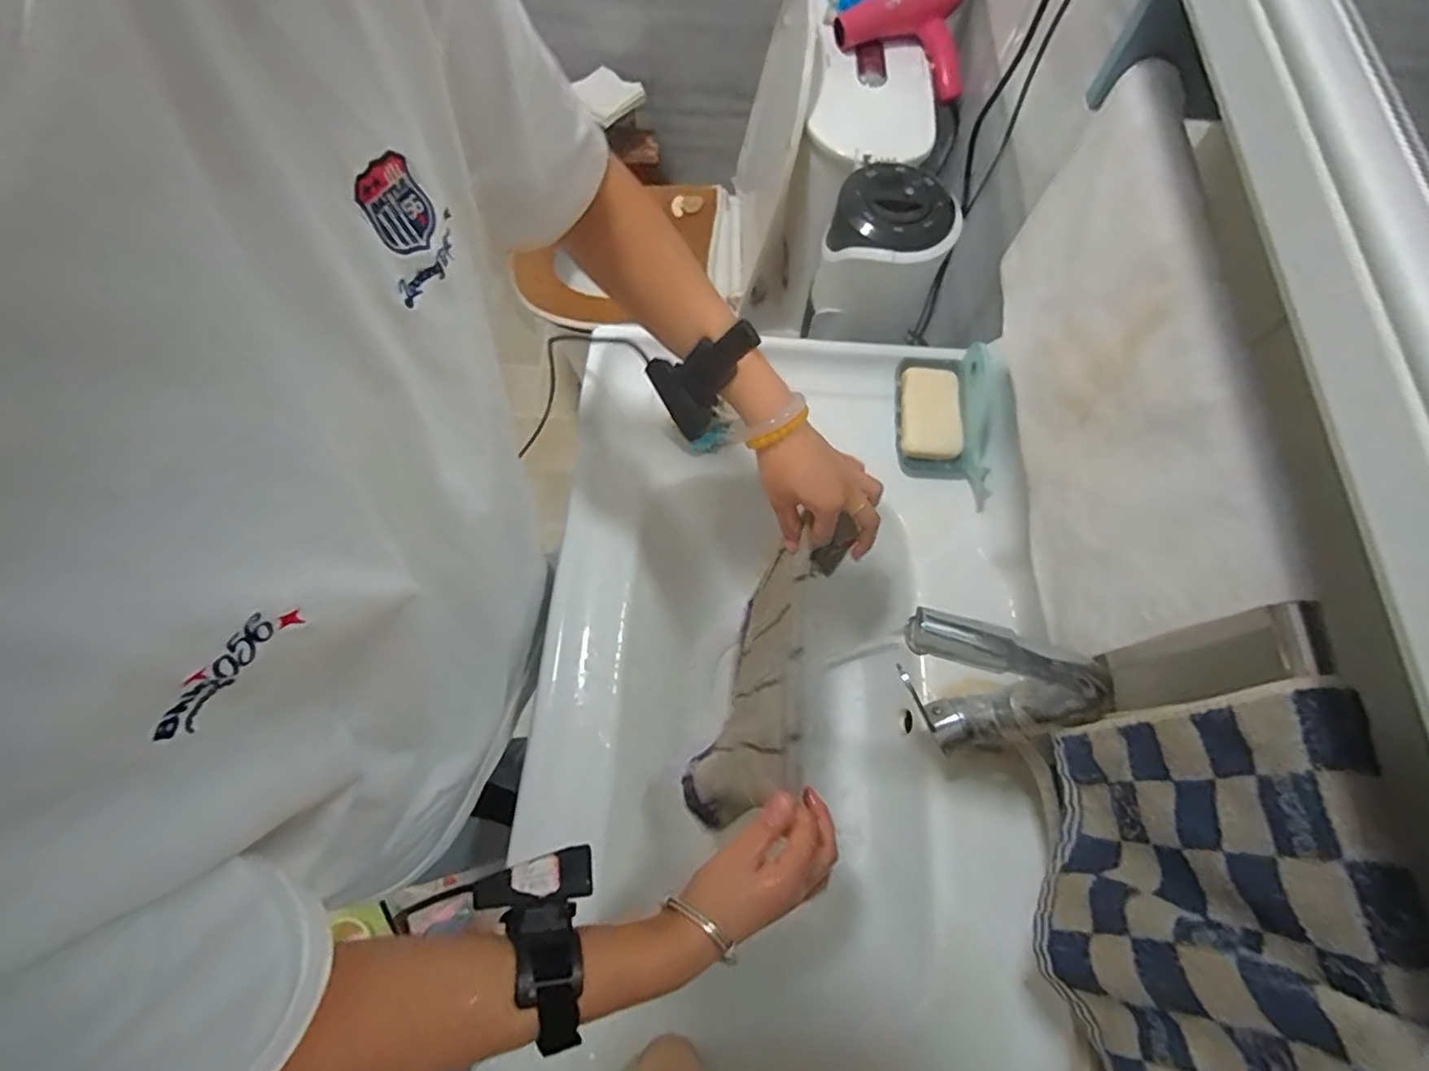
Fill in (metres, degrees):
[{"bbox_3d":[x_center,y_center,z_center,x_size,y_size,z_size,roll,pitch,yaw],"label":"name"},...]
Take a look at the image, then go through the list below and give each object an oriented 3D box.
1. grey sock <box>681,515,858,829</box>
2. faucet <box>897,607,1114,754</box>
[{"bbox_3d":[0.051,0.114,0.563,0.037,0.142,0.256,34,51,-14],"label":"grey sock"},{"bbox_3d":[0.178,0.110,0.441,0.136,0.171,0.052,10,68,3],"label":"faucet"}]

